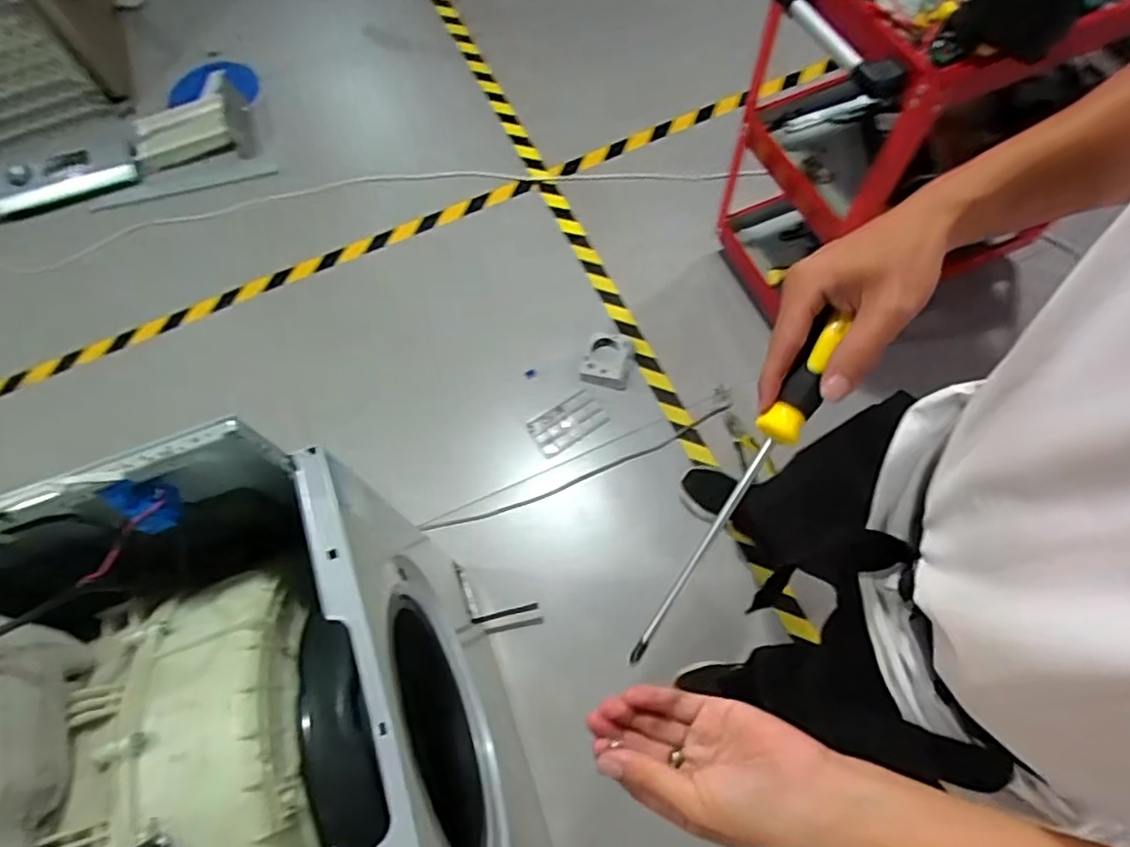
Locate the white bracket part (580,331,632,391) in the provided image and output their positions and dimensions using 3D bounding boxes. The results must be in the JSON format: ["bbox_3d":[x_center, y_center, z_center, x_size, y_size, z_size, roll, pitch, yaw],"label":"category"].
[{"bbox_3d":[0.099,-0.150,1.449,0.114,0.037,0.137,10,67,7],"label":"white bracket part"}]

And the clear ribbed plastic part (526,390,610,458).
[{"bbox_3d":[0.003,-0.004,1.408,0.166,0.012,0.107,-29,68,-10],"label":"clear ribbed plastic part"}]

